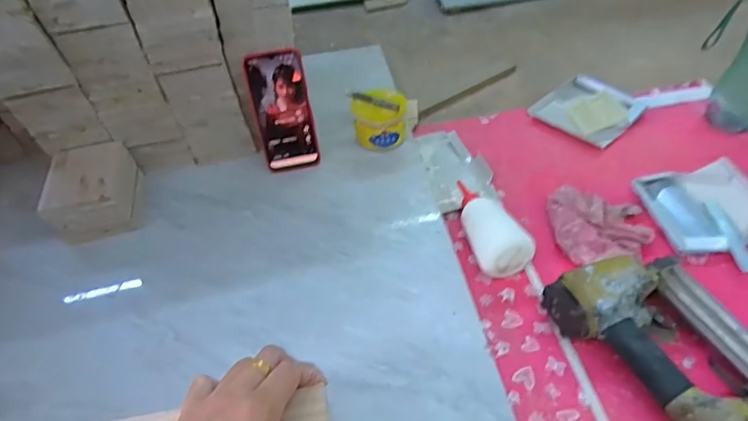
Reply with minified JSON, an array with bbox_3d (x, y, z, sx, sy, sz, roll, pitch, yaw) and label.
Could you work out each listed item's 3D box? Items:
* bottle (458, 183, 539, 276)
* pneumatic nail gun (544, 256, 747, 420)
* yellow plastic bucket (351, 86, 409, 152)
[{"bbox_3d":[0.140,0.010,0.600,0.055,0.059,0.161,-11,51,-8],"label":"bottle"},{"bbox_3d":[0.296,0.142,0.463,0.156,0.055,0.218,-17,52,-13],"label":"pneumatic nail gun"},{"bbox_3d":[0.009,-0.137,0.712,0.077,0.084,0.078,-1,50,1],"label":"yellow plastic bucket"}]

